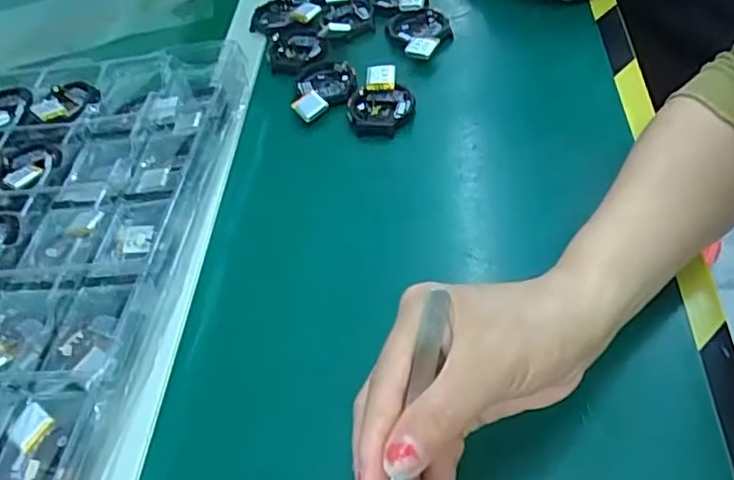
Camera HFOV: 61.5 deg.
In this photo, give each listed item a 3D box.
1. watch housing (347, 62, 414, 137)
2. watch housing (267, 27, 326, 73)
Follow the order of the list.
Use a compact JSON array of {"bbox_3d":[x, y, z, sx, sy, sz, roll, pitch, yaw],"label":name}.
[{"bbox_3d":[0.010,-0.105,0.466,0.048,0.019,0.064,-6,51,8],"label":"watch housing"},{"bbox_3d":[-0.059,-0.159,0.515,0.047,0.010,0.049,-10,50,5],"label":"watch housing"}]

